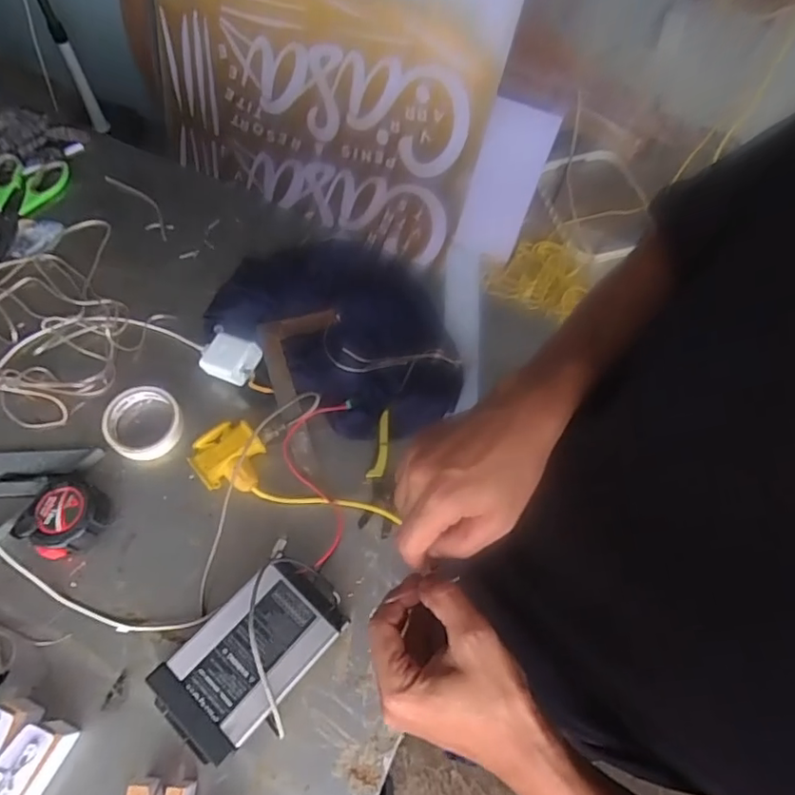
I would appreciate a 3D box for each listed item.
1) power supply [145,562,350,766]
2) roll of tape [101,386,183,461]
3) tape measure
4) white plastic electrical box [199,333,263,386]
[{"bbox_3d":[-0.148,0.264,0.583,0.109,0.051,0.184,41,67,16],"label":"power supply"},{"bbox_3d":[-0.311,0.031,0.685,0.089,0.038,0.094,2,63,-3],"label":"roll of tape"},{"bbox_3d":[-0.385,0.133,0.639,0.081,0.038,0.083,2,63,-3],"label":"tape measure"},{"bbox_3d":[-0.211,-0.049,0.714,0.070,0.025,0.054,24,64,8],"label":"white plastic electrical box"}]

